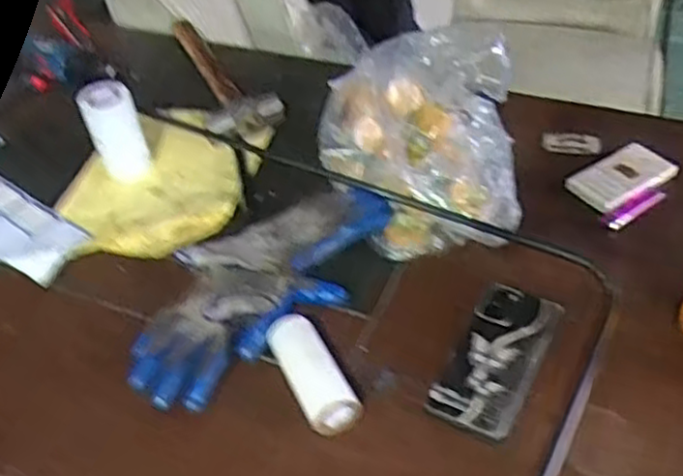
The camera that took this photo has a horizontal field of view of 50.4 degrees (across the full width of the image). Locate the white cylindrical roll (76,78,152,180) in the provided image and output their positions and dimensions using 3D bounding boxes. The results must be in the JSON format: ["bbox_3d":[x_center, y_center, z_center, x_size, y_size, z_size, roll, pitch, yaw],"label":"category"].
[{"bbox_3d":[-0.266,-0.126,0.853,0.059,0.097,0.052,-20,47,-13],"label":"white cylindrical roll"}]

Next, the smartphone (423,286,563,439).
[{"bbox_3d":[0.137,0.102,0.636,0.070,0.007,0.150,20,50,23],"label":"smartphone"}]

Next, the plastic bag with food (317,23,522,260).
[{"bbox_3d":[0.078,-0.112,0.790,0.210,0.098,0.254,1,45,7],"label":"plastic bag with food"}]

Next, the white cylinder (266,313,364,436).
[{"bbox_3d":[-0.026,0.116,0.622,0.042,0.034,0.112,-23,48,-16],"label":"white cylinder"}]

